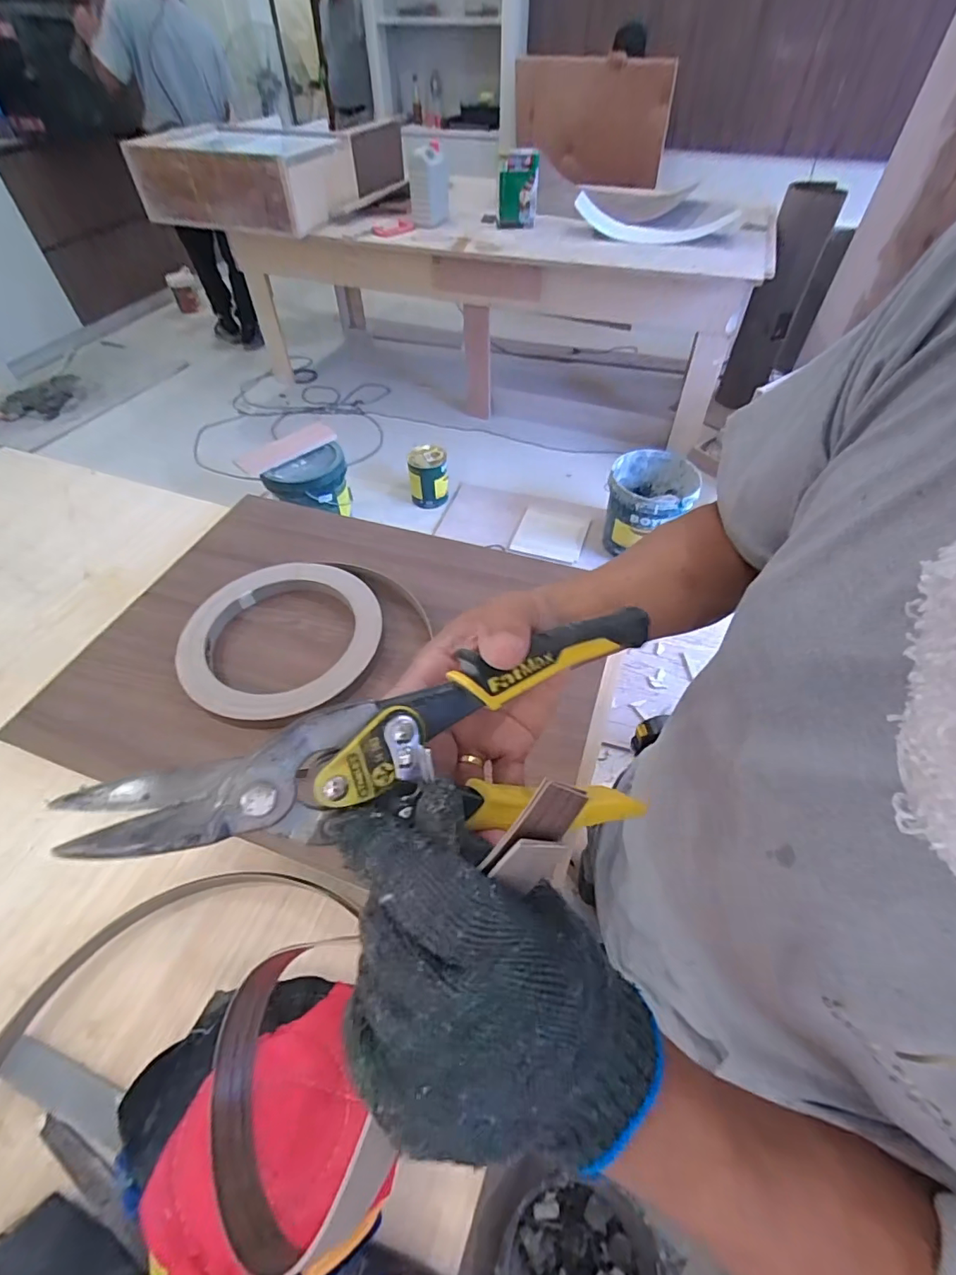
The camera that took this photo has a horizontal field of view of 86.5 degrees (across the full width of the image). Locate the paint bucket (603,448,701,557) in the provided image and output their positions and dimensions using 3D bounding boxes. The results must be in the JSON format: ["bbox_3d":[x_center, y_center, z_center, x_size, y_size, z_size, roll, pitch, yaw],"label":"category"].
[{"bbox_3d":[0.595,-0.460,1.793,0.282,0.303,0.282,0,51,0],"label":"paint bucket"}]

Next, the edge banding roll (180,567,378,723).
[{"bbox_3d":[-0.234,-0.003,0.624,0.225,0.033,0.233,0,51,0],"label":"edge banding roll"}]

